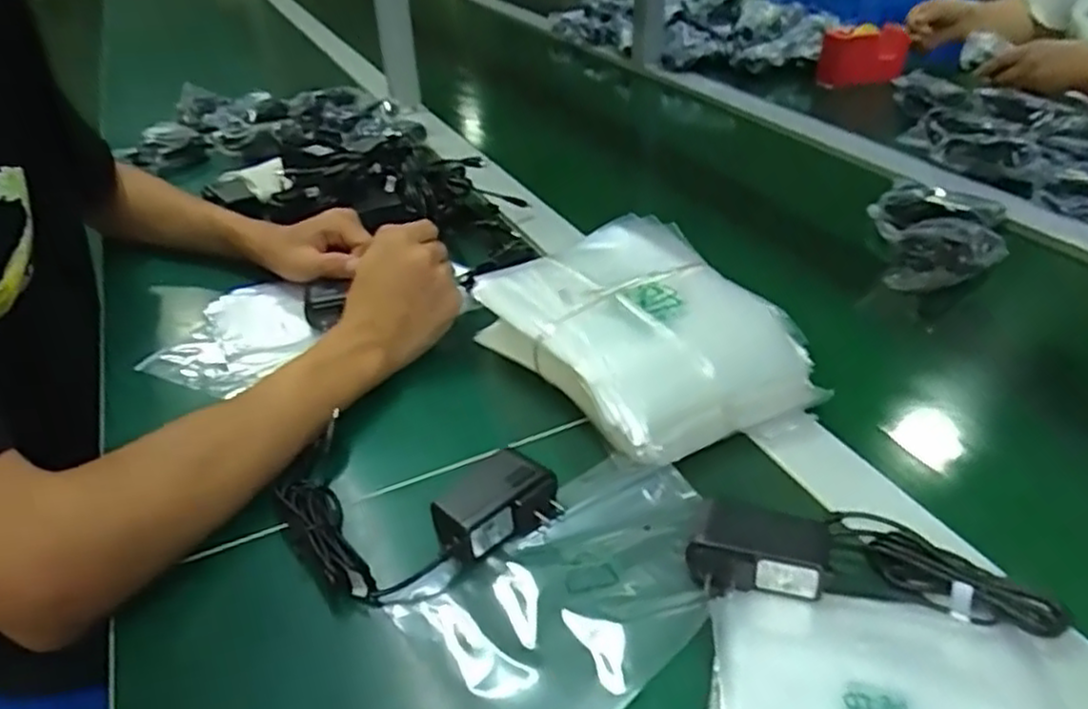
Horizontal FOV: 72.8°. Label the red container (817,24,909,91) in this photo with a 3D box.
[{"bbox_3d":[0.509,-0.472,1.175,0.132,0.082,0.061,10,37,16],"label":"red container"}]

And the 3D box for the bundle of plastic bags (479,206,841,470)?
[{"bbox_3d":[0.062,-0.020,0.552,0.180,0.073,0.222,-19,39,-23],"label":"bundle of plastic bags"}]

